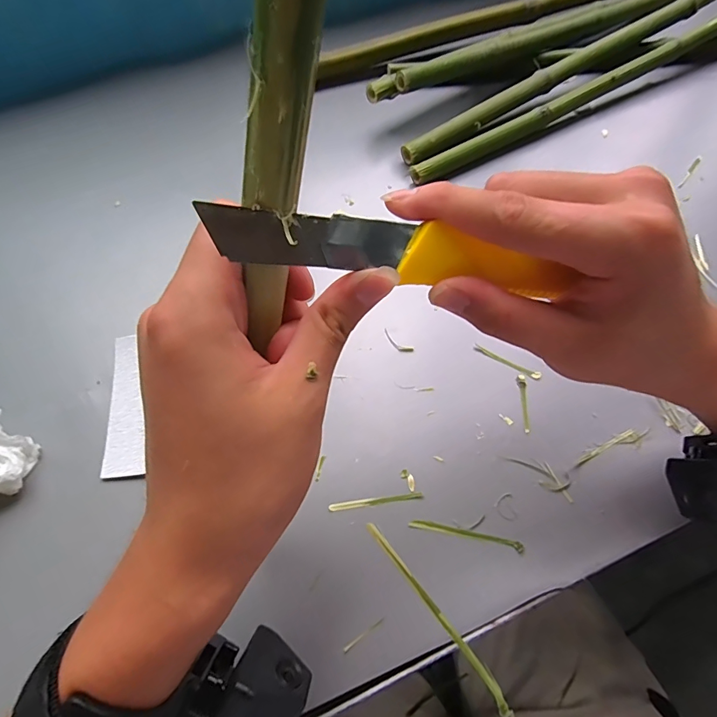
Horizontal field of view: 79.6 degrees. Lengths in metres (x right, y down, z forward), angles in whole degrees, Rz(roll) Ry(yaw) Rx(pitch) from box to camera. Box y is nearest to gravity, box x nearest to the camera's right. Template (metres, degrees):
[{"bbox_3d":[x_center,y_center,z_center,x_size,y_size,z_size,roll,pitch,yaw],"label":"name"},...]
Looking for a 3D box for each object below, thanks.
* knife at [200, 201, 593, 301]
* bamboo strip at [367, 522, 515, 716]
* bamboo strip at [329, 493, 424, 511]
[{"bbox_3d":[0.018,-0.040,0.164,0.144,0.015,0.018,2,59,-22],"label":"knife"},{"bbox_3d":[0.039,0.133,0.229,0.007,0.009,0.109,-33,53,-16],"label":"bamboo strip"},{"bbox_3d":[0.011,0.087,0.263,0.057,0.004,0.005,-7,61,-3],"label":"bamboo strip"}]

